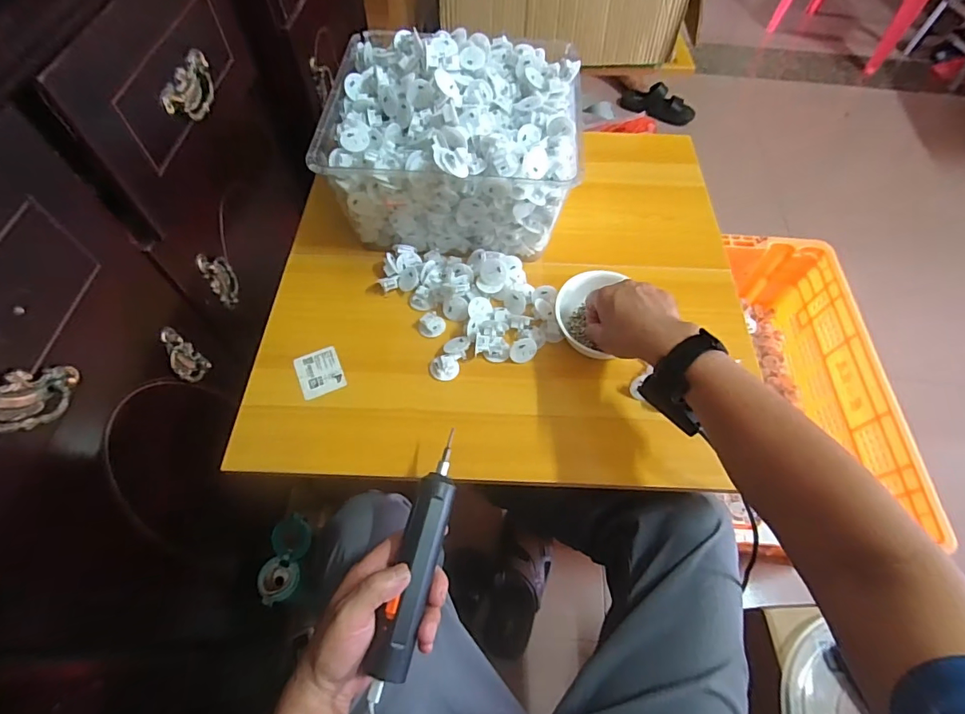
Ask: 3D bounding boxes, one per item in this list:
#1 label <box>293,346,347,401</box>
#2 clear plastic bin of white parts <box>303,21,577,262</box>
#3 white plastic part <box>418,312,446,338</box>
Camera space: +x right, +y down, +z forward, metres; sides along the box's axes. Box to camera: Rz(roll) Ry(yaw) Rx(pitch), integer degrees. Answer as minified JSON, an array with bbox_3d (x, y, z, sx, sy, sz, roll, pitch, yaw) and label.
[{"bbox_3d":[-0.194,0.020,0.567,0.050,0.004,0.061,-18,64,-22],"label":"label"},{"bbox_3d":[-0.039,-0.289,0.632,0.305,0.163,0.268,3,60,-1],"label":"clear plastic bin of white parts"},{"bbox_3d":[-0.063,-0.040,0.591,0.033,0.012,0.030,-21,92,-13],"label":"white plastic part"}]

